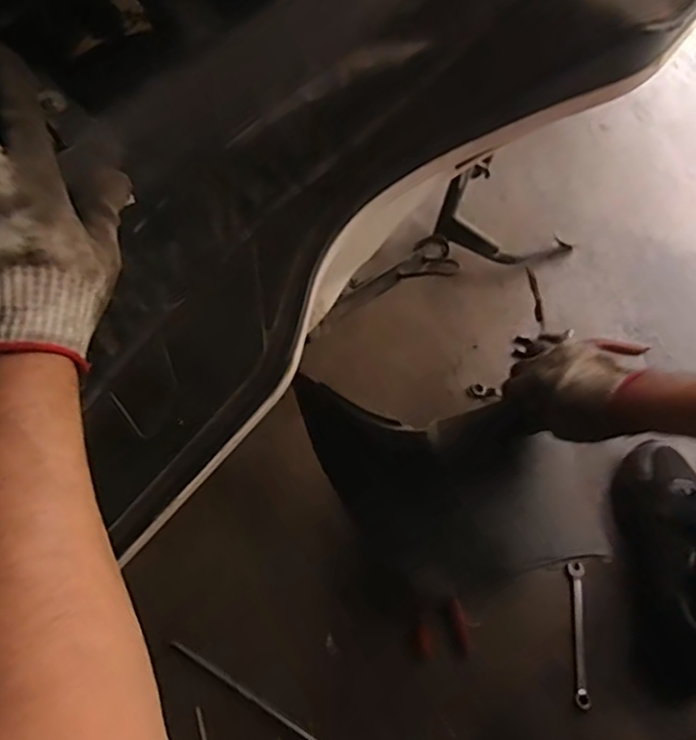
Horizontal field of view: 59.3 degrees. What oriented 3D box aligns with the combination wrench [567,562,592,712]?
[{"bbox_3d":[0.264,0.300,0.698,0.016,0.010,0.151,6,64,0],"label":"combination wrench"}]

